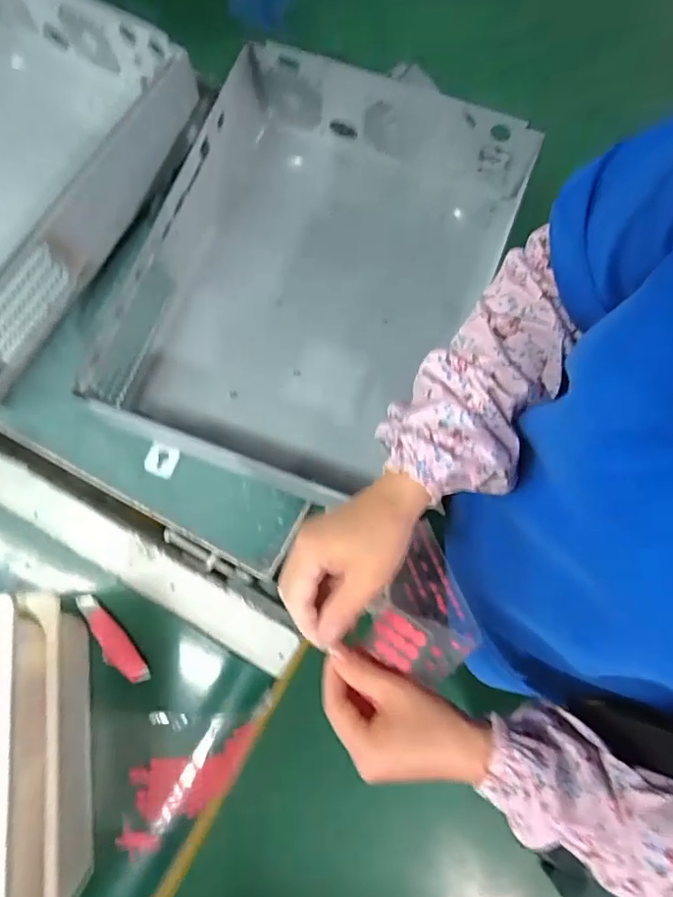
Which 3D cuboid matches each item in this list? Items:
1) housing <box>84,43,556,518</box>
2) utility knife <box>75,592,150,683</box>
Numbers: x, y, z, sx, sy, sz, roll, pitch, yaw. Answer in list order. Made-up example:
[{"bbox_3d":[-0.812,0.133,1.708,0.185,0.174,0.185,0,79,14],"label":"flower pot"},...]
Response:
[{"bbox_3d":[-0.015,-0.199,0.591,0.320,0.110,0.440,24,79,6],"label":"housing"},{"bbox_3d":[-0.231,0.196,0.567,0.031,0.015,0.107,-41,80,-8],"label":"utility knife"}]

